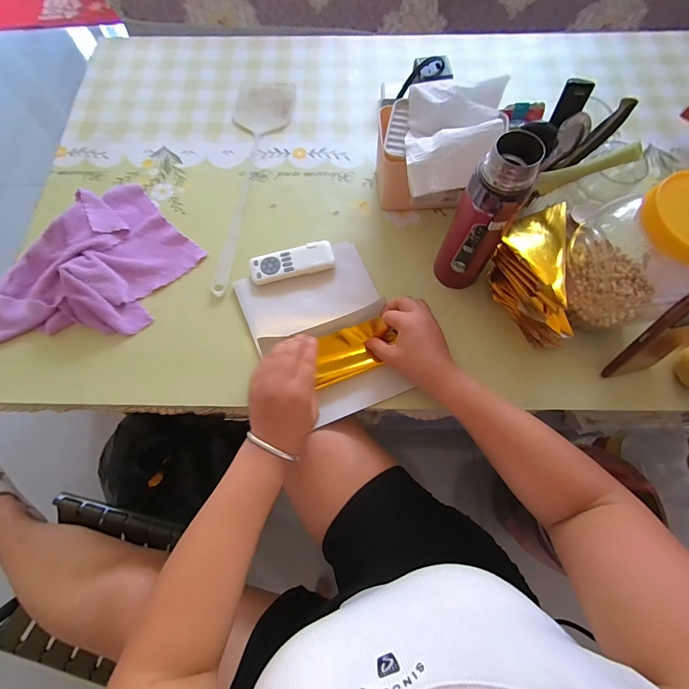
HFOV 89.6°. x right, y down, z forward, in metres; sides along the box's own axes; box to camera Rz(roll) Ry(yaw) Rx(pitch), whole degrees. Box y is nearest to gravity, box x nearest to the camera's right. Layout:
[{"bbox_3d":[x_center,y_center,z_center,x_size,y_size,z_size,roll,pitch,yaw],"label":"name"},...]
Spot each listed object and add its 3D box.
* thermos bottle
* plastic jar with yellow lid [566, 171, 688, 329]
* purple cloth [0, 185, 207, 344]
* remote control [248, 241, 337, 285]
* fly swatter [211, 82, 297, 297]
[{"bbox_3d":[0.164,-0.142,0.427,0.066,0.217,0.061,26,74,9],"label":"thermos bottle"},{"bbox_3d":[0.349,-0.098,0.418,0.104,0.189,0.113,0,71,1],"label":"plastic jar with yellow lid"},{"bbox_3d":[-0.375,-0.102,0.512,0.202,0.048,0.295,34,75,12],"label":"purple cloth"},{"bbox_3d":[-0.079,-0.124,0.523,0.124,0.015,0.050,-14,71,-4],"label":"remote control"},{"bbox_3d":[-0.169,-0.290,0.590,0.103,0.014,0.449,6,71,3],"label":"fly swatter"}]

